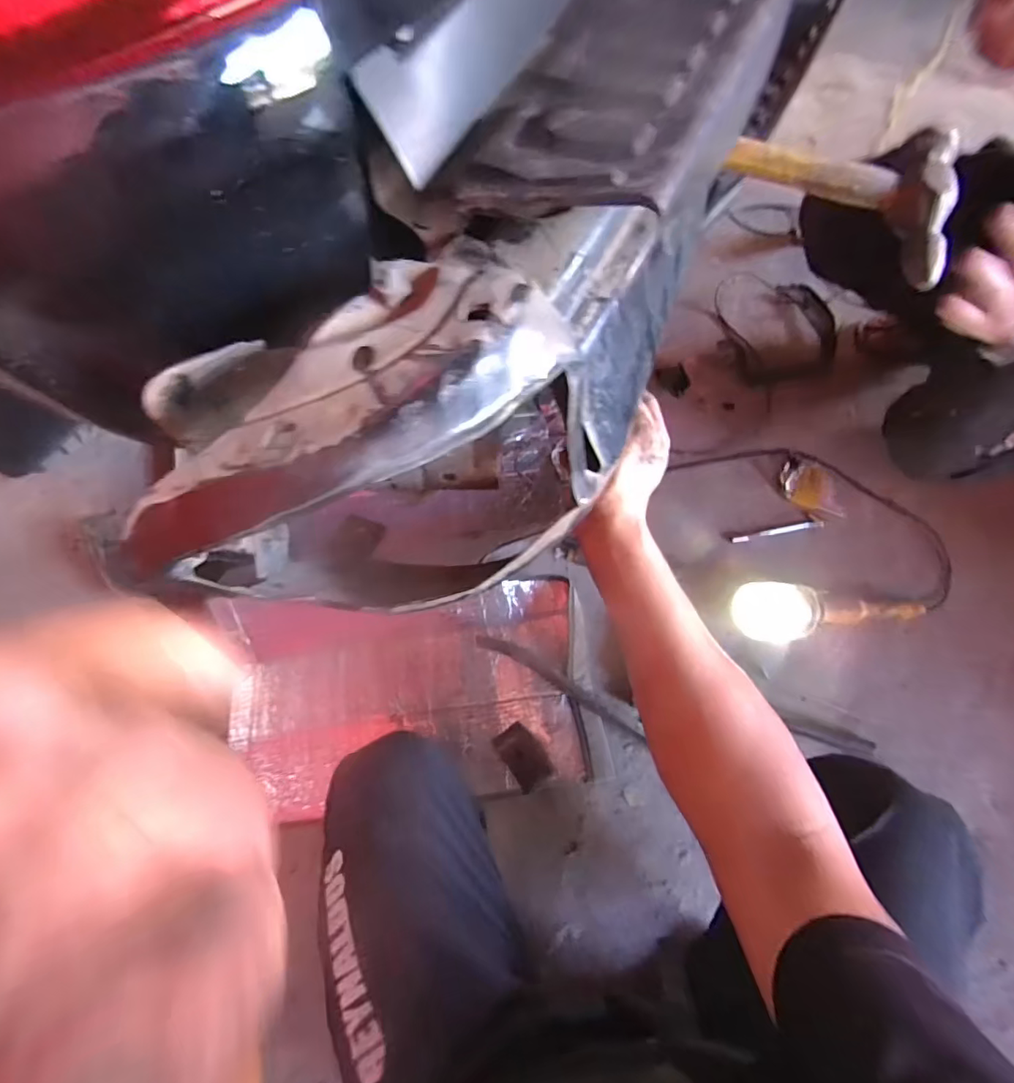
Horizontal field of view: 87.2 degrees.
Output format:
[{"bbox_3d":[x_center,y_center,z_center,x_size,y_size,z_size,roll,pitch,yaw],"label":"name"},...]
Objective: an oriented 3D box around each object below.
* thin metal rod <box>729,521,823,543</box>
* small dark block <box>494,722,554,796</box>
[{"bbox_3d":[0.488,-0.018,0.971,0.151,0.012,0.014,-14,62,32],"label":"thin metal rod"},{"bbox_3d":[0.026,0.327,0.813,0.059,0.009,0.090,-33,70,-13],"label":"small dark block"}]

